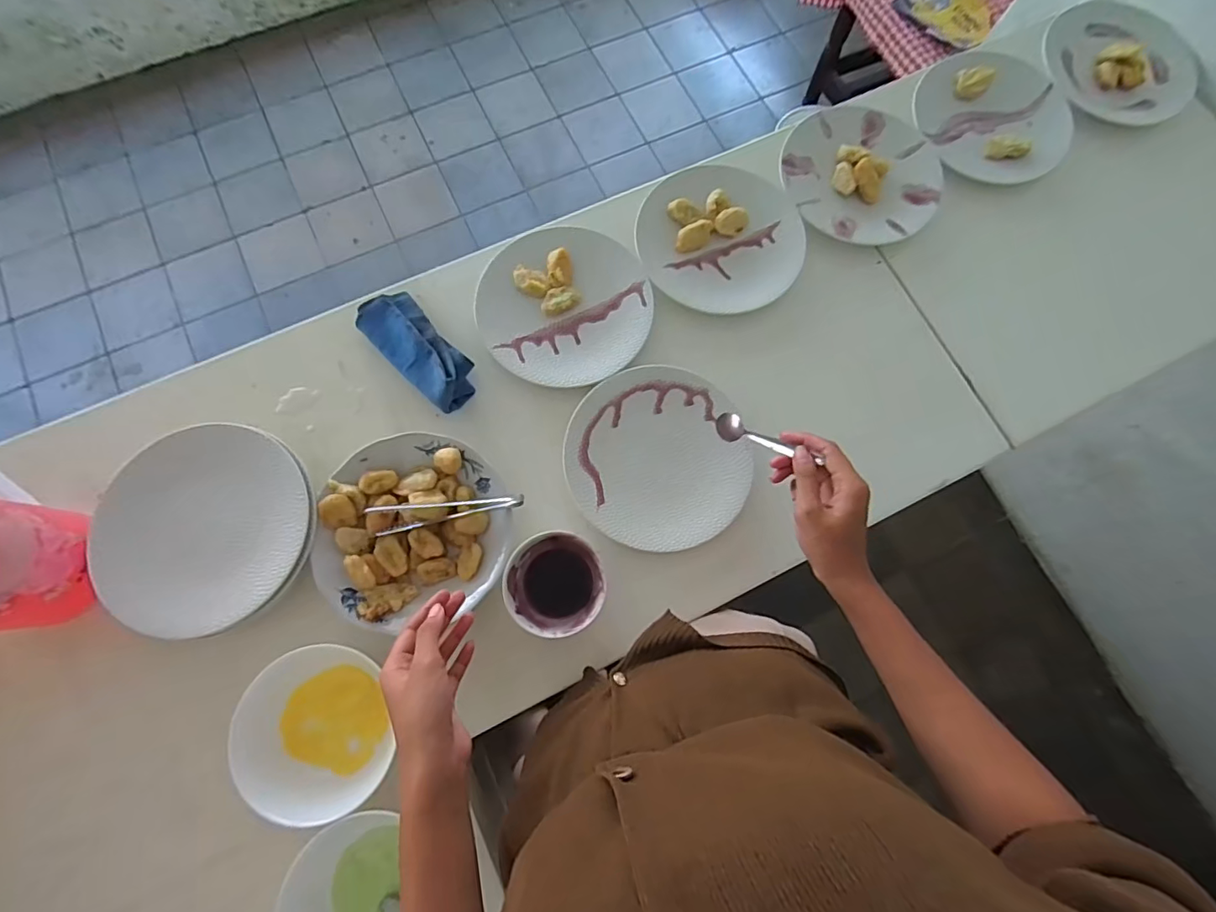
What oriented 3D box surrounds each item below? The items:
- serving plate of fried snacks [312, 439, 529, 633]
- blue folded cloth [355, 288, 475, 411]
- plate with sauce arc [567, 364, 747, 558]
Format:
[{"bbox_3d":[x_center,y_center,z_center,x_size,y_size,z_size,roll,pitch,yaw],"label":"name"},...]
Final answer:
[{"bbox_3d":[-0.196,0.073,0.536,0.192,0.048,0.188,0,77,0],"label":"serving plate of fried snacks"},{"bbox_3d":[-0.217,-0.125,0.581,0.065,0.043,0.159,-42,81,-10],"label":"blue folded cloth"},{"bbox_3d":[0.054,-0.002,0.576,0.198,0.013,0.201,0,77,0],"label":"plate with sauce arc"}]

